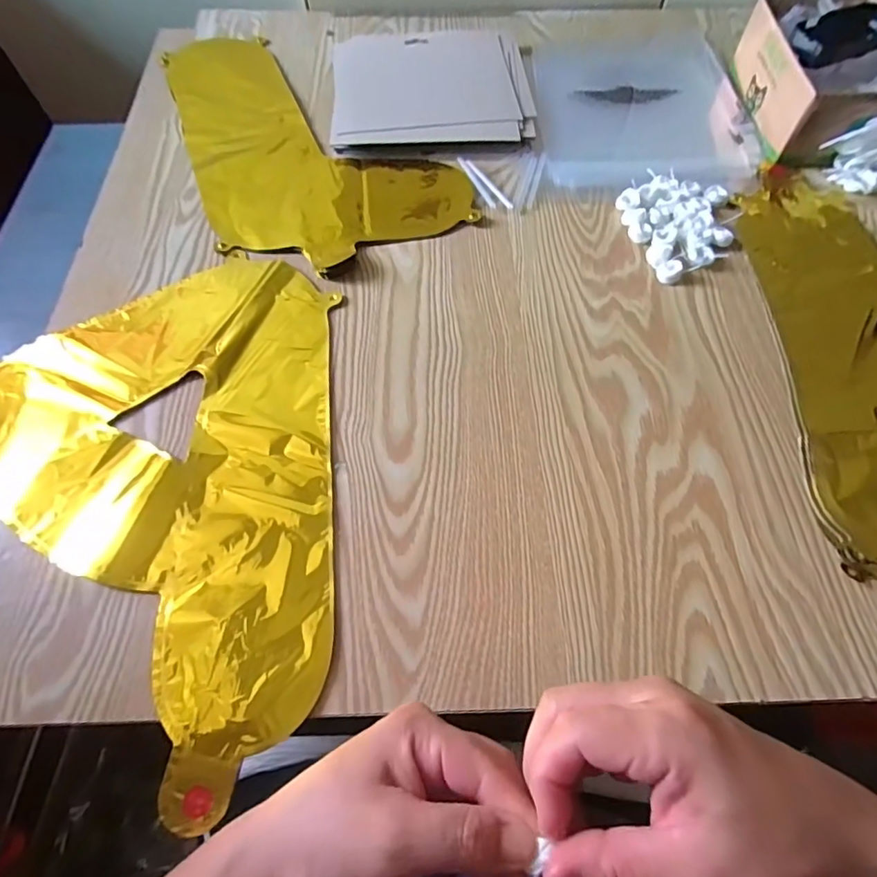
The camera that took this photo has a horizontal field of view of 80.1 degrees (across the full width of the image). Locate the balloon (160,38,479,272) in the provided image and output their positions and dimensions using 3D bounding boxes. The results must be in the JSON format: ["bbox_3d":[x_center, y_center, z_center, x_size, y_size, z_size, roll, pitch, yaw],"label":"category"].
[{"bbox_3d":[-0.153,-0.327,0.556,0.230,0.009,0.406,-24,64,-12],"label":"balloon"}]

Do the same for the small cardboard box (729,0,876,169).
[{"bbox_3d":[0.391,-0.367,0.525,0.131,0.078,0.197,-1,61,0],"label":"small cardboard box"}]

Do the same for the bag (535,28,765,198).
[{"bbox_3d":[0.220,-0.385,0.580,0.223,0.015,0.327,-2,61,0],"label":"bag"}]

